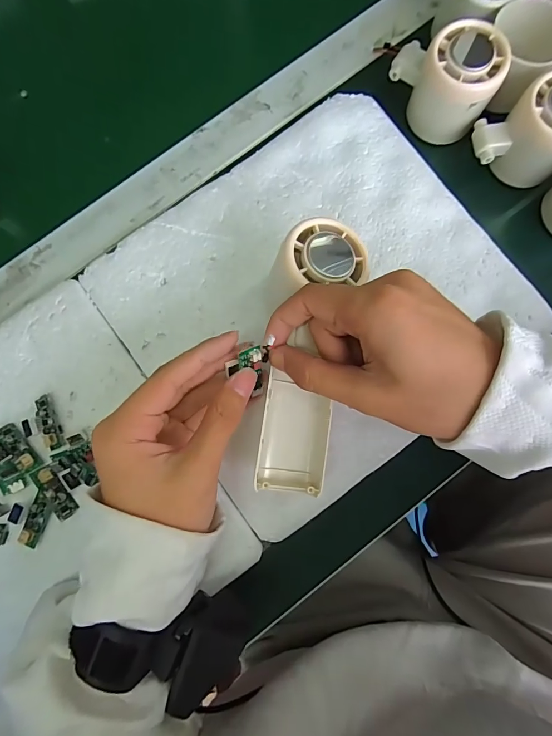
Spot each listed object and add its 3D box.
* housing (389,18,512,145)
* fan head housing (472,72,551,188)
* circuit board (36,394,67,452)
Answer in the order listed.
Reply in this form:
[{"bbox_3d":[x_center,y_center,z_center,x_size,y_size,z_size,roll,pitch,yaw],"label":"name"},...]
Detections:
[{"bbox_3d":[0.123,-0.213,0.276,0.075,0.049,0.053,21,83,3],"label":"housing"},{"bbox_3d":[0.186,-0.166,0.270,0.072,0.049,0.056,-23,83,-3],"label":"fan head housing"},{"bbox_3d":[-0.161,0.038,0.265,0.014,0.006,0.040,-21,82,-2],"label":"circuit board"}]

